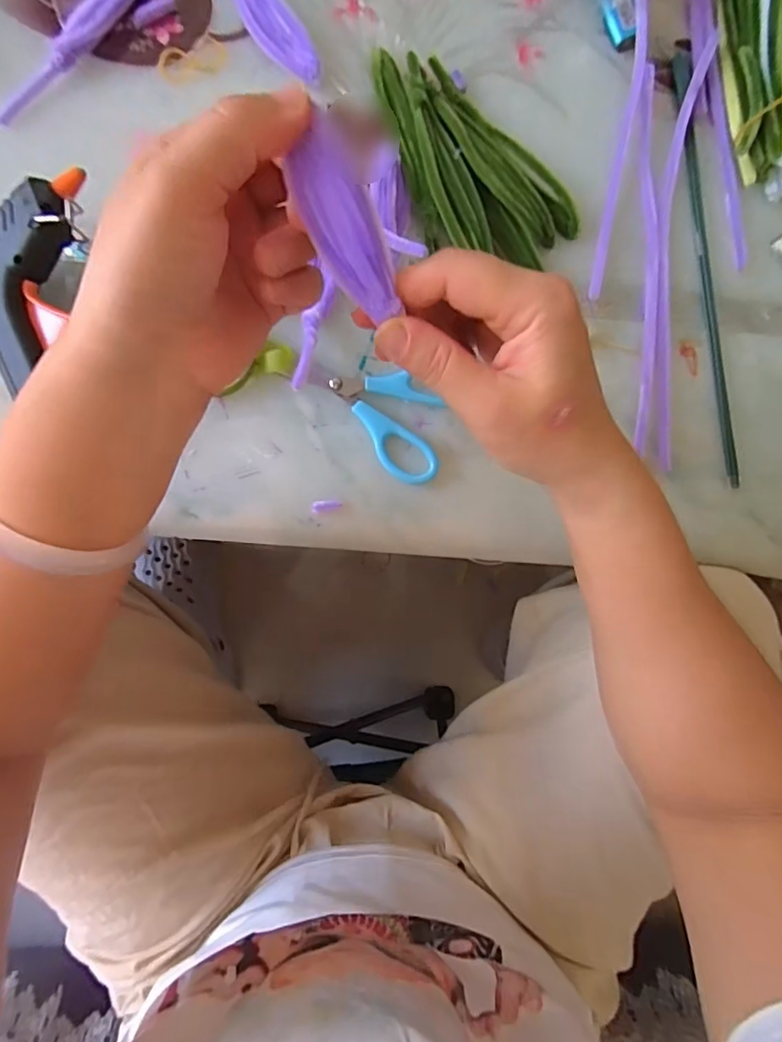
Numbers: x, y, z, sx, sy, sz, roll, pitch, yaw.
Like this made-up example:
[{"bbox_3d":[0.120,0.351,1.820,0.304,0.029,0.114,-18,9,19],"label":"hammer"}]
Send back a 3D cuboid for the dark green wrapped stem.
[{"bbox_3d":[0.210,-0.171,0.346,0.012,0.006,0.293,-5,87,-5],"label":"dark green wrapped stem"}]

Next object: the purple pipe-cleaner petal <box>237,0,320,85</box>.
[{"bbox_3d":[-0.086,-0.329,0.332,0.025,0.013,0.121,-37,90,-6],"label":"purple pipe-cleaner petal"}]

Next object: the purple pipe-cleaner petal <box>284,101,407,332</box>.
[{"bbox_3d":[-0.017,-0.106,0.189,0.024,0.006,0.067,-27,114,-6],"label":"purple pipe-cleaner petal"}]

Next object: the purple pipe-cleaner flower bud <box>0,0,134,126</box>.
[{"bbox_3d":[-0.195,-0.293,0.320,0.014,0.013,0.128,38,84,-1],"label":"purple pipe-cleaner flower bud"}]

